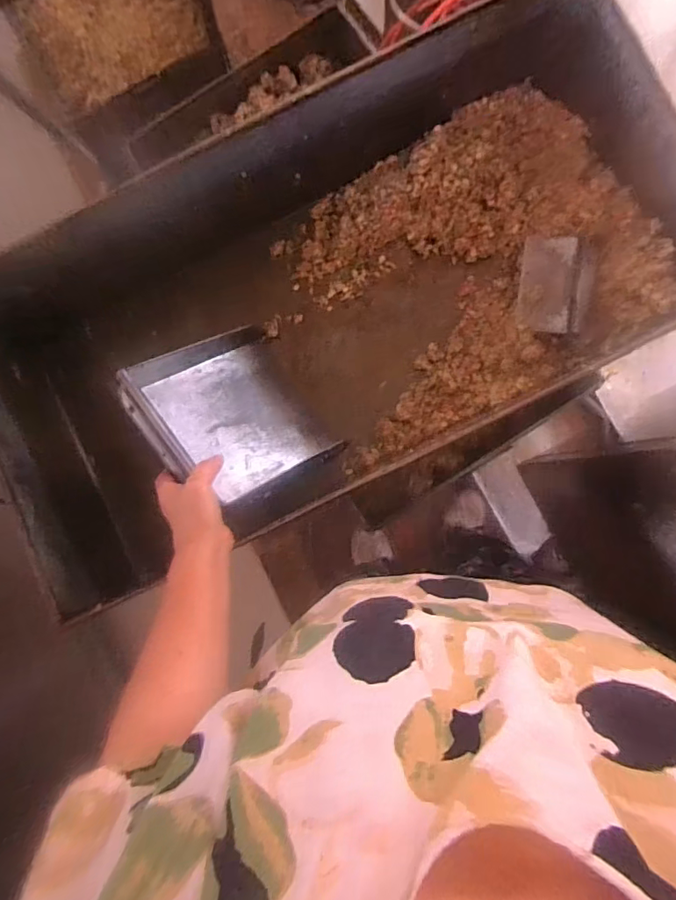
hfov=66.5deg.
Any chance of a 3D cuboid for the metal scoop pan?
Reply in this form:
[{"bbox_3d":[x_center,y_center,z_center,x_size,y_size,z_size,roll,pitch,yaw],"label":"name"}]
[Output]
[{"bbox_3d":[-0.137,-0.058,0.693,0.235,0.257,0.042,50,132,8],"label":"metal scoop pan"}]

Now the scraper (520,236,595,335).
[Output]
[{"bbox_3d":[0.307,-0.233,0.726,0.092,0.028,0.126,5,88,6],"label":"scraper"}]

